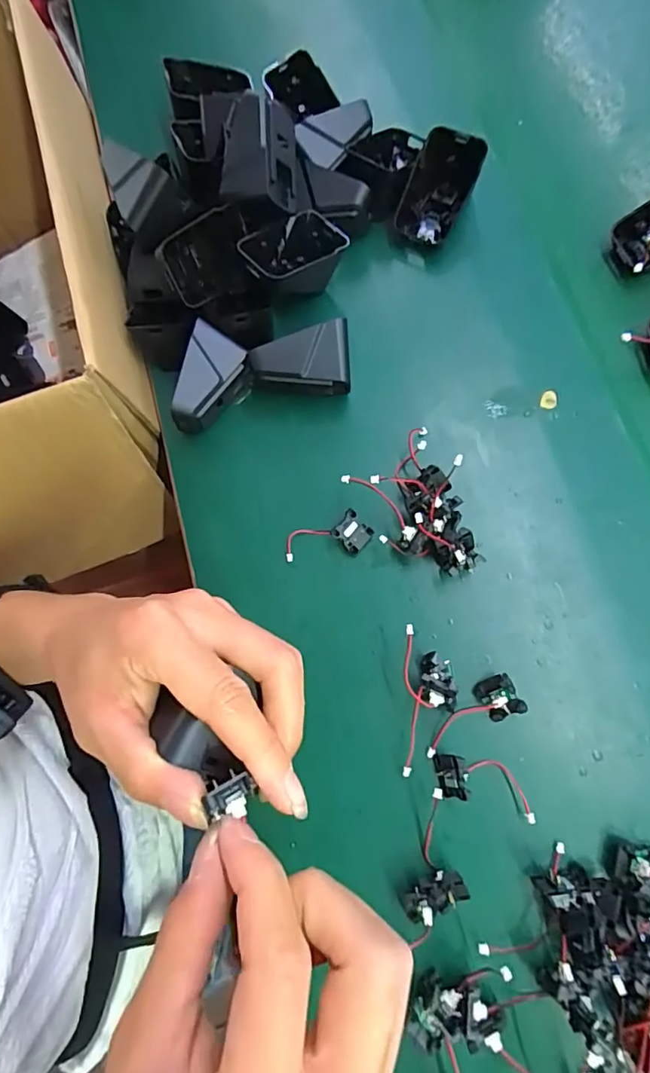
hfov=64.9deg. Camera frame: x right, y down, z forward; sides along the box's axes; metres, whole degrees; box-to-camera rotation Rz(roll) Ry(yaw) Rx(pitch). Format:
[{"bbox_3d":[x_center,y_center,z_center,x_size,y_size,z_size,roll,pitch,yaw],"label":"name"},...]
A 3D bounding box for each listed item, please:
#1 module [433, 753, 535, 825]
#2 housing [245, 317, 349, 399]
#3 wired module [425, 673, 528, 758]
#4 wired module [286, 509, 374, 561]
[{"bbox_3d":[0.088,0.137,0.282,0.054,0.017,0.024,12,80,7],"label":"module"},{"bbox_3d":[-0.017,-0.112,0.337,0.064,0.048,0.032,-5,78,3],"label":"housing"},{"bbox_3d":[0.082,0.103,0.292,0.060,0.014,0.023,-28,78,-2],"label":"wired module"},{"bbox_3d":[0.002,0.002,0.326,0.056,0.014,0.025,-19,78,0],"label":"wired module"}]

